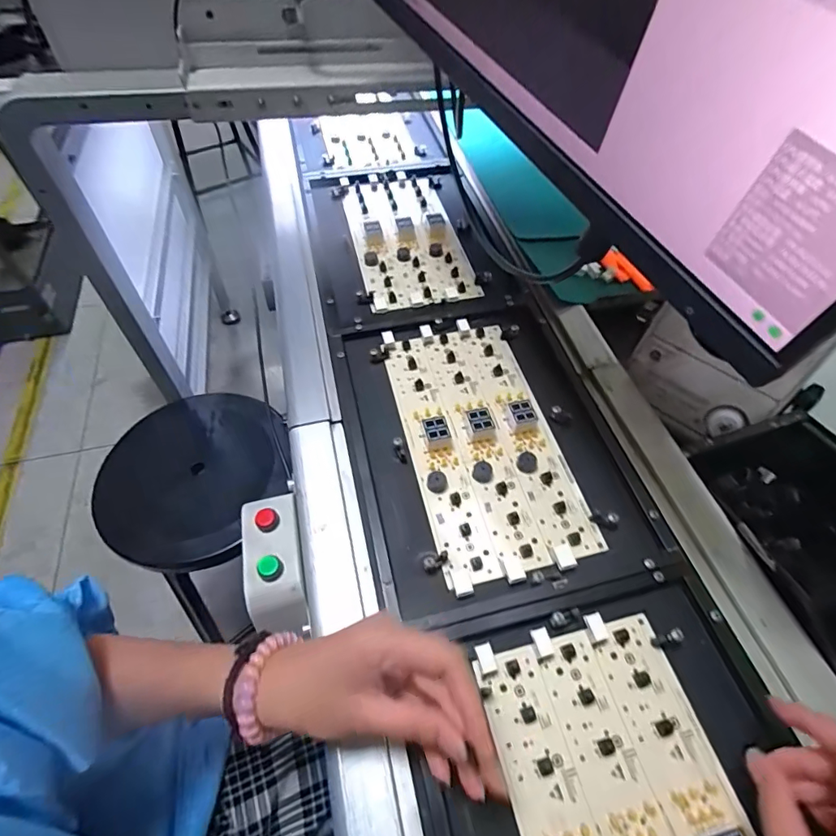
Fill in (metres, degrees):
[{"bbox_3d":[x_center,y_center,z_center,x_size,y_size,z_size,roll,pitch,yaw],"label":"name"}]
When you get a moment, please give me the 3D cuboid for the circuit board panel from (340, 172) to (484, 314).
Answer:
[{"bbox_3d":[-0.018,-0.236,0.597,0.132,0.012,0.267,-10,55,-9],"label":"circuit board panel"}]

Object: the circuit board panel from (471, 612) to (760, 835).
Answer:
[{"bbox_3d":[0.132,0.251,0.251,0.129,0.020,0.257,-11,55,-9],"label":"circuit board panel"}]

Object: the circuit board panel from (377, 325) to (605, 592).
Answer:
[{"bbox_3d":[0.056,0.010,0.422,0.130,0.020,0.259,-10,55,-9],"label":"circuit board panel"}]

